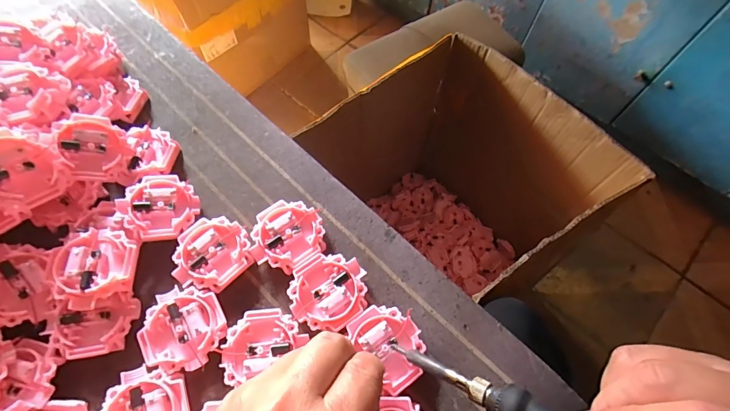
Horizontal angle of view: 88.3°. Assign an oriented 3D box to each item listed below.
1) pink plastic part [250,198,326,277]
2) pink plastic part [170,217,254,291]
[{"bbox_3d":[-0.058,0.024,0.284,0.053,0.016,0.052,-31,68,-15],"label":"pink plastic part"},{"bbox_3d":[-0.112,0.036,0.276,0.054,0.016,0.052,-40,70,-18],"label":"pink plastic part"}]

